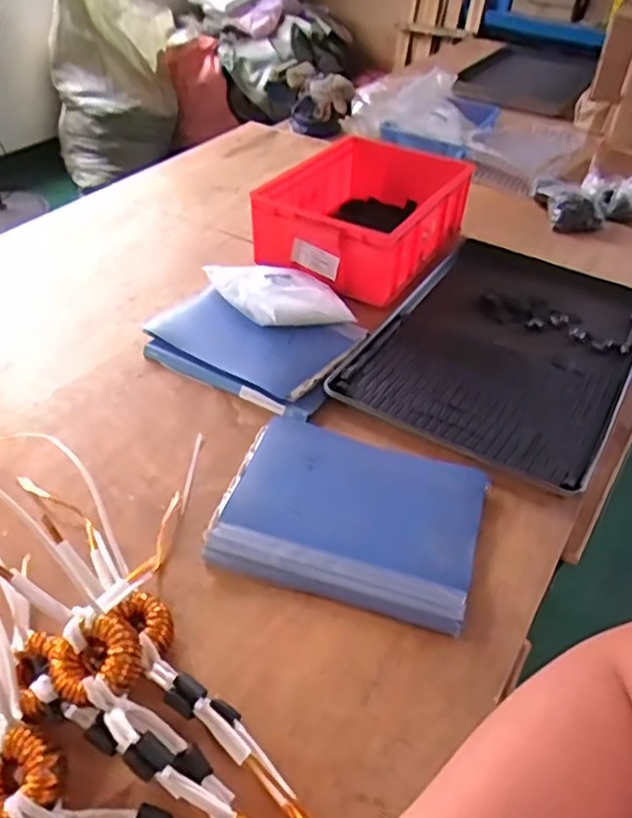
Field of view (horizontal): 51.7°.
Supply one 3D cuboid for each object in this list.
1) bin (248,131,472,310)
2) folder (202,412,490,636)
[{"bbox_3d":[0.100,-0.393,1.310,0.310,0.133,0.394,22,46,20],"label":"bin"},{"bbox_3d":[0.047,0.126,0.836,0.313,0.036,0.249,13,43,12],"label":"folder"}]

